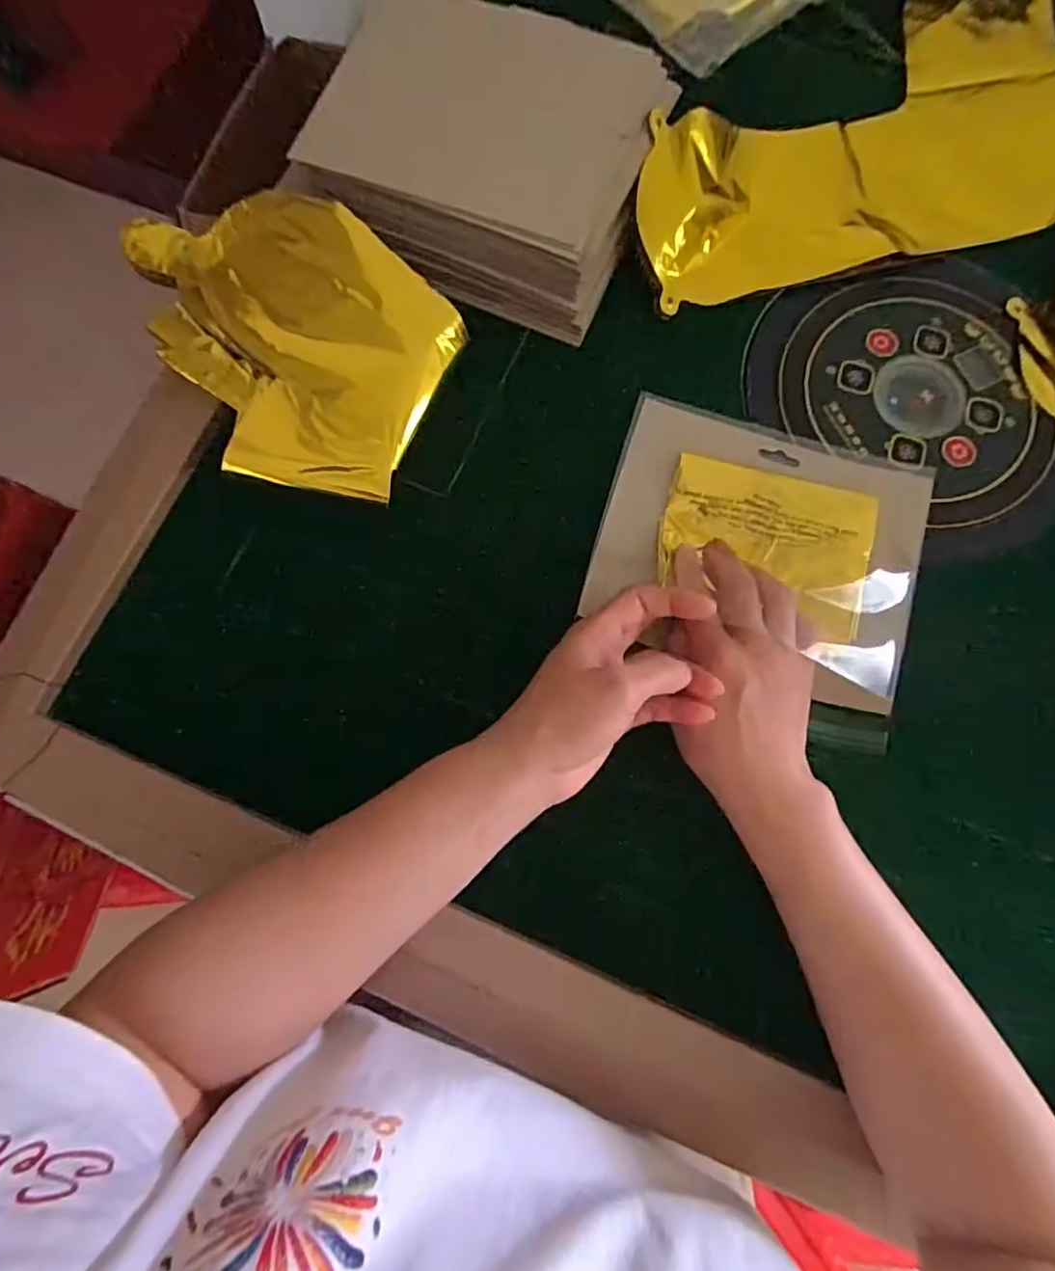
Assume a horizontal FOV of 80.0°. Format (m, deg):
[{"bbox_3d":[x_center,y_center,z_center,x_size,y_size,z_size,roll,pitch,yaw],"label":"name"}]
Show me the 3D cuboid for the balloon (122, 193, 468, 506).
[{"bbox_3d":[-0.151,-0.192,0.399,0.225,0.034,0.160,41,79,9],"label":"balloon"}]

